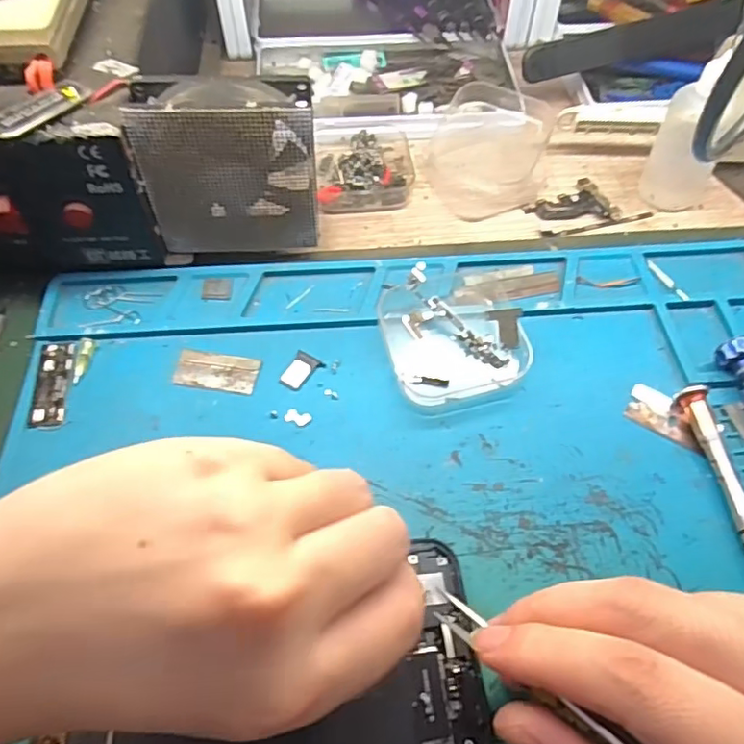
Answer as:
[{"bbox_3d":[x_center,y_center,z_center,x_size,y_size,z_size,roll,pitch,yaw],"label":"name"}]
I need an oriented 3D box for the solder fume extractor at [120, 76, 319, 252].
[{"bbox_3d":[-0.067,-0.096,0.283,0.079,0.085,0.030,-4,58,-3],"label":"solder fume extractor"}]

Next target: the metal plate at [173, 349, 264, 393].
[{"bbox_3d":[-0.073,-0.001,0.271,0.039,0.004,0.019,8,58,5],"label":"metal plate"}]

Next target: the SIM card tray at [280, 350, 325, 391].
[{"bbox_3d":[-0.033,-0.001,0.272,0.014,0.004,0.020,23,60,13],"label":"SIM card tray"}]

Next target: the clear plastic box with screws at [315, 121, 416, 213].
[{"bbox_3d":[-0.004,-0.127,0.351,0.058,0.020,0.066,-4,58,-3],"label":"clear plastic box with screws"}]

